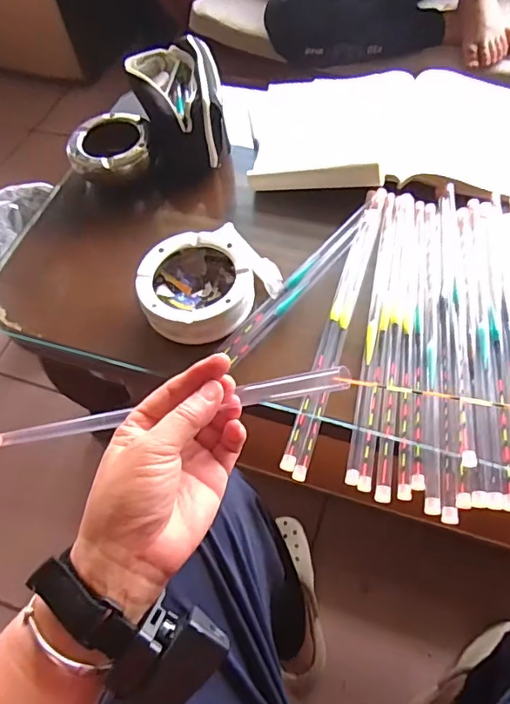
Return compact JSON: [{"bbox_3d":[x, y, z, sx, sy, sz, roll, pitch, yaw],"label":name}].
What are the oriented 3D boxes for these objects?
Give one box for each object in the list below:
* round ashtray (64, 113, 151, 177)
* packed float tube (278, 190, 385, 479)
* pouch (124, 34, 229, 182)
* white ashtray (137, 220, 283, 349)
[{"bbox_3d":[-0.222,-0.315,0.795,0.121,0.038,0.106,-1,59,4],"label":"round ashtray"},{"bbox_3d":[0.106,-0.045,0.631,0.028,0.017,0.414,15,61,13],"label":"packed float tube"},{"bbox_3d":[-0.116,-0.384,0.809,0.128,0.122,0.194,-13,58,-3],"label":"pouch"},{"bbox_3d":[-0.065,-0.094,0.653,0.176,0.043,0.155,-29,61,-13],"label":"white ashtray"}]

